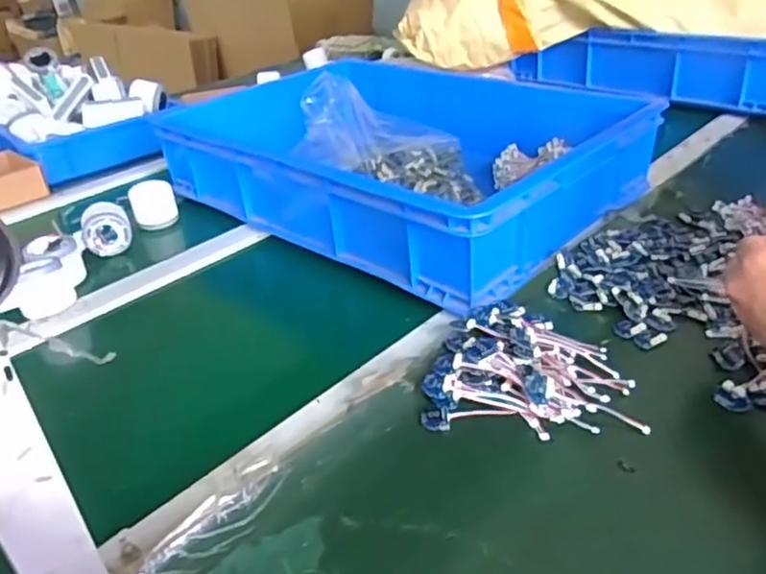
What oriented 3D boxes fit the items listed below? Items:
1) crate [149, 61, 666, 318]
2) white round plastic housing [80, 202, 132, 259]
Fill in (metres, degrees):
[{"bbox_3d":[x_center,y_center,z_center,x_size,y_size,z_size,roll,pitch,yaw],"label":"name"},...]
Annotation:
[{"bbox_3d":[0.026,-0.203,0.882,0.583,0.116,0.439,24,42,36],"label":"crate"},{"bbox_3d":[-0.363,-0.076,0.822,0.060,0.059,0.044,-16,34,-18],"label":"white round plastic housing"}]

